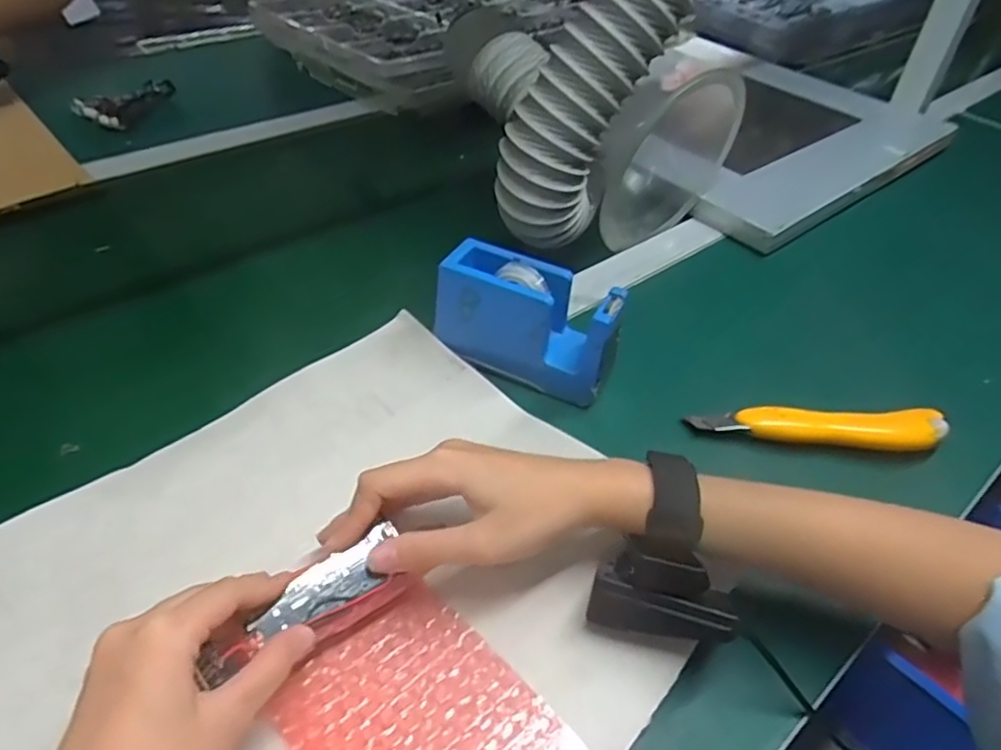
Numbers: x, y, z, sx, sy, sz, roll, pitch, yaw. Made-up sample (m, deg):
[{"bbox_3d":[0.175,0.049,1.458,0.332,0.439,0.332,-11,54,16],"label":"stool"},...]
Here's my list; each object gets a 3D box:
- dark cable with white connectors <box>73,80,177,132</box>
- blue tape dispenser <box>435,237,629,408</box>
[{"bbox_3d":[-0.455,-0.329,0.807,0.083,0.009,0.123,12,43,6],"label":"dark cable with white connectors"},{"bbox_3d":[0.020,-0.041,0.490,0.128,0.071,0.048,21,45,15],"label":"blue tape dispenser"}]

